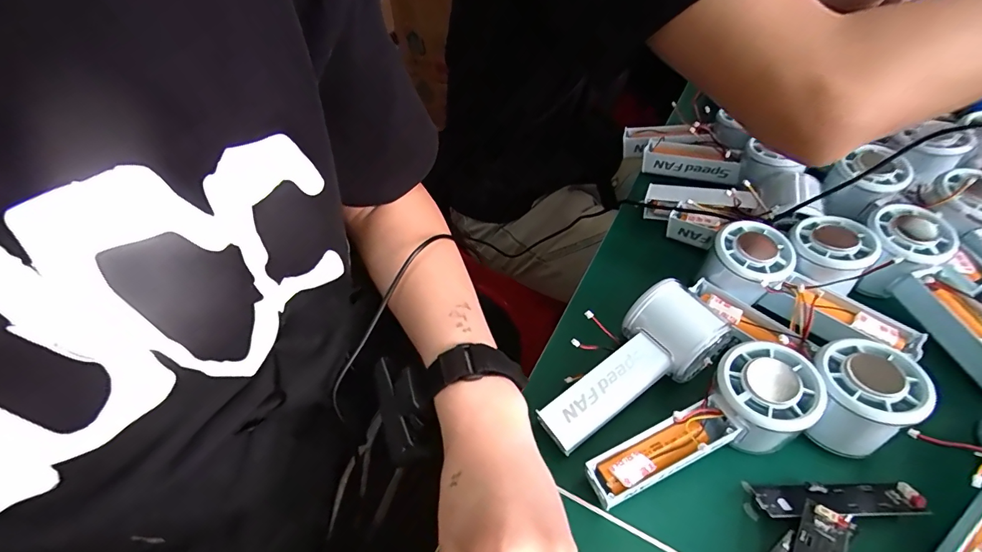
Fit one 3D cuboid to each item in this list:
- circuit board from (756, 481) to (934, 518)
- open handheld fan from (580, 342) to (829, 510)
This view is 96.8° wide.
[{"bbox_3d":[0.213,0.137,0.266,0.091,0.017,0.020,-3,50,1],"label":"circuit board"},{"bbox_3d":[0.135,0.102,0.285,0.155,0.051,0.056,-30,53,0],"label":"open handheld fan"}]

